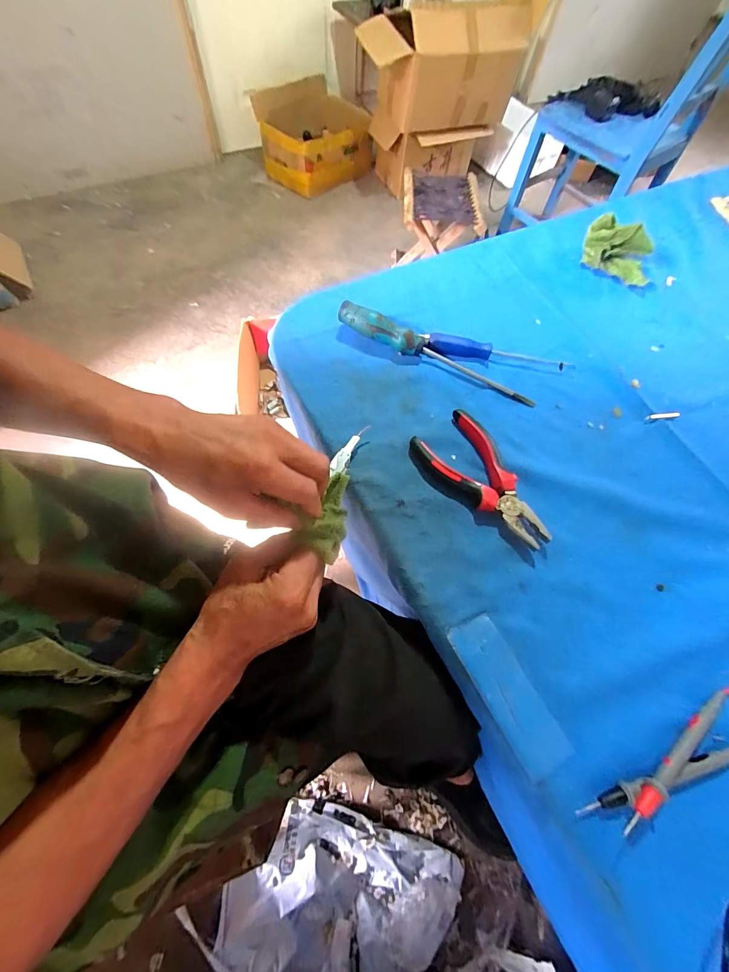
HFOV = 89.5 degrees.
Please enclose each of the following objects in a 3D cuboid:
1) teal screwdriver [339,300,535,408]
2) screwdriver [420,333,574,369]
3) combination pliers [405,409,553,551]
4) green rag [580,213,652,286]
[{"bbox_3d":[0.085,-0.158,0.435,0.248,0.033,0.025,26,64,9],"label":"teal screwdriver"},{"bbox_3d":[0.160,-0.166,0.450,0.181,0.016,0.027,6,63,-1],"label":"screwdriver"},{"bbox_3d":[0.117,-0.005,0.367,0.086,0.020,0.154,-27,68,-16],"label":"combination pliers"},{"bbox_3d":[0.374,-0.347,0.539,0.101,0.052,0.057,26,64,9],"label":"green rag"}]

